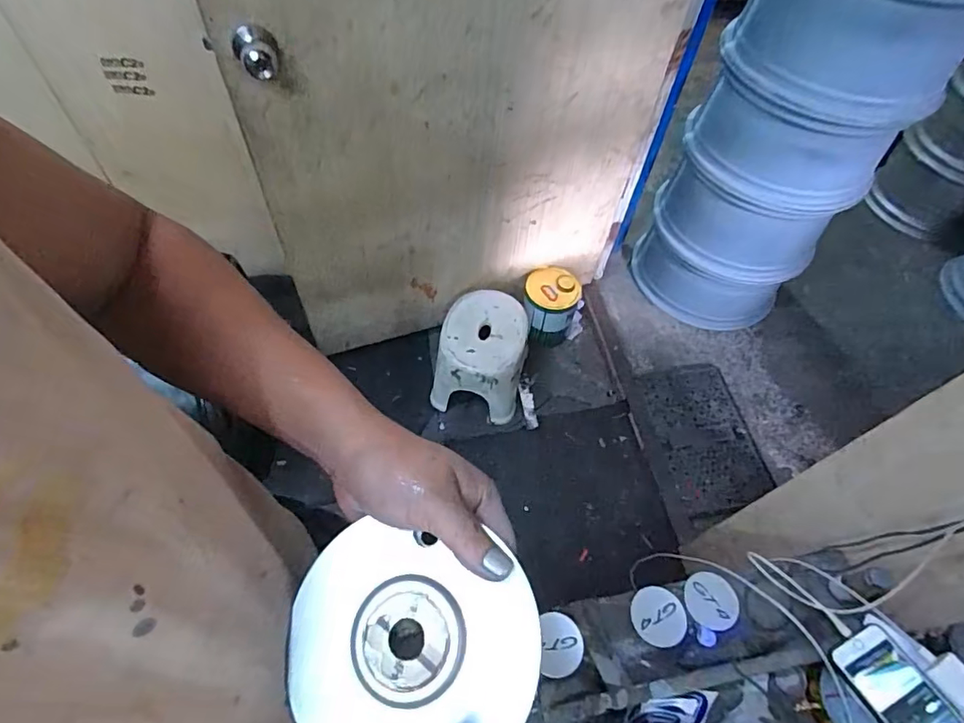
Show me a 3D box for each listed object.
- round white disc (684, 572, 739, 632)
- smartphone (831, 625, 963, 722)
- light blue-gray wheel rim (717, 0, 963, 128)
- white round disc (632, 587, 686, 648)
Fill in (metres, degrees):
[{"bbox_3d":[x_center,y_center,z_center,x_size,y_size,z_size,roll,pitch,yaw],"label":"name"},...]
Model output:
[{"bbox_3d":[0.326,0.341,0.747,0.067,0.008,0.073,-11,56,17],"label":"round white disc"},{"bbox_3d":[0.458,0.362,0.581,0.077,0.004,0.122,-24,53,-11],"label":"smartphone"},{"bbox_3d":[0.889,-0.834,1.229,0.495,0.309,0.466,30,60,14],"label":"light blue-gray wheel rim"},{"bbox_3d":[0.246,0.353,0.728,0.081,0.014,0.073,-32,65,-22],"label":"white round disc"}]

